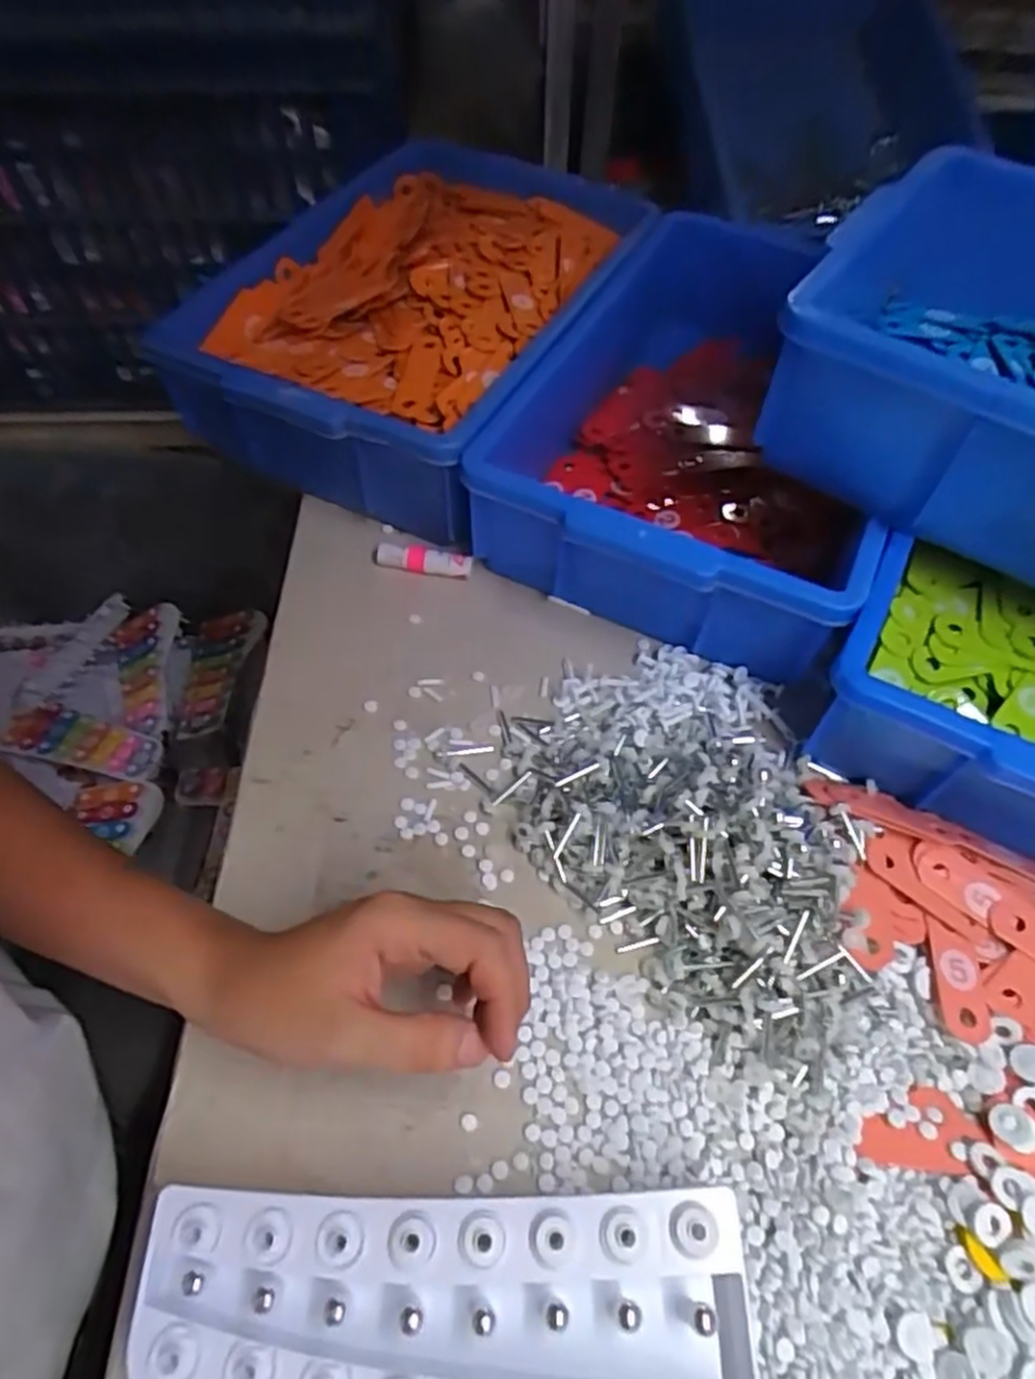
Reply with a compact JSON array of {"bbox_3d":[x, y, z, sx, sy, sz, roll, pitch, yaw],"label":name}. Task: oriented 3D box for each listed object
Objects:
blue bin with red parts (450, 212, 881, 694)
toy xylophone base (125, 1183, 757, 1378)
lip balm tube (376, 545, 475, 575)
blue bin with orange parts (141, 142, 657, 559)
[{"bbox_3d":[0.147,-0.196,0.556,0.237,0.101,0.395,21,59,13],"label":"blue bin with red parts"},{"bbox_3d":[-0.027,0.256,0.286,0.225,0.037,0.110,0,56,0],"label":"toy xylophone base"},{"bbox_3d":[-0.065,-0.090,0.526,0.067,0.019,0.015,6,56,4],"label":"lip balm tube"},{"bbox_3d":[-0.076,-0.292,0.611,0.255,0.107,0.383,21,59,13],"label":"blue bin with orange parts"}]

